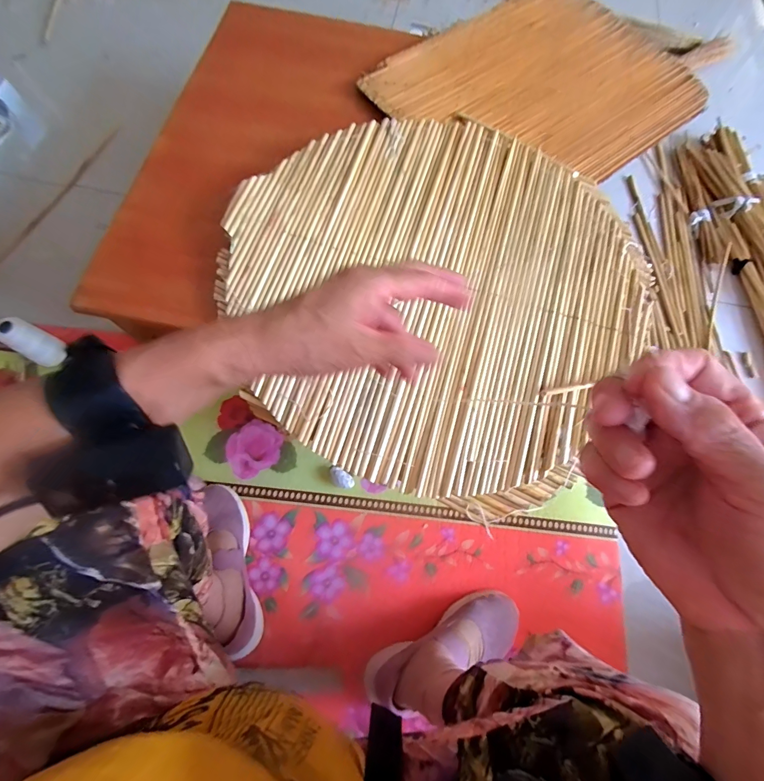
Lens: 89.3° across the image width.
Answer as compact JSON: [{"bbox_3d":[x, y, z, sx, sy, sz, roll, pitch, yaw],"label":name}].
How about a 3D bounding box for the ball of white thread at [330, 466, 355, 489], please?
[{"bbox_3d":[-0.073,0.159,0.696,0.049,0.020,0.029,31,74,7],"label":"ball of white thread"}]

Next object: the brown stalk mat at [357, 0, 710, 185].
[{"bbox_3d":[0.286,-0.551,0.702,0.522,0.022,0.428,-38,78,-13],"label":"brown stalk mat"}]

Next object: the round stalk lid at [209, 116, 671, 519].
[{"bbox_3d":[0.066,-0.148,0.537,0.547,0.037,0.534,1,72,-2],"label":"round stalk lid"}]

